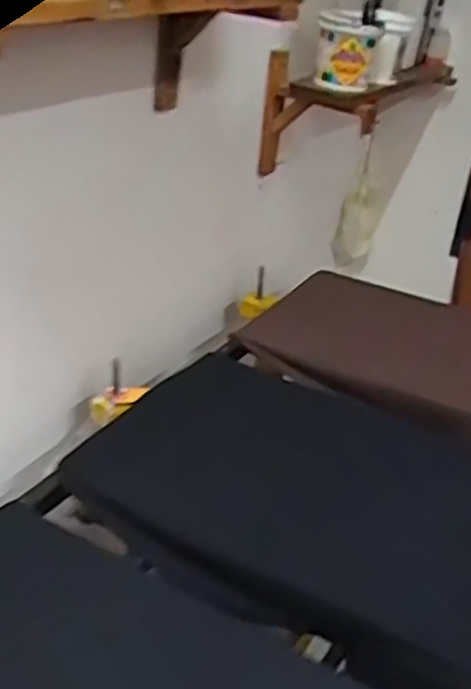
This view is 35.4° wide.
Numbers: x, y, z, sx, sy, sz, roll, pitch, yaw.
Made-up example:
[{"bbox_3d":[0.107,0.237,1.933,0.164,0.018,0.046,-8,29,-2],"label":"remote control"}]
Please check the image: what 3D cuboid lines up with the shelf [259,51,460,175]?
[{"bbox_3d":[0.270,-0.522,1.646,0.237,0.235,0.659,21,33,24],"label":"shelf"}]

